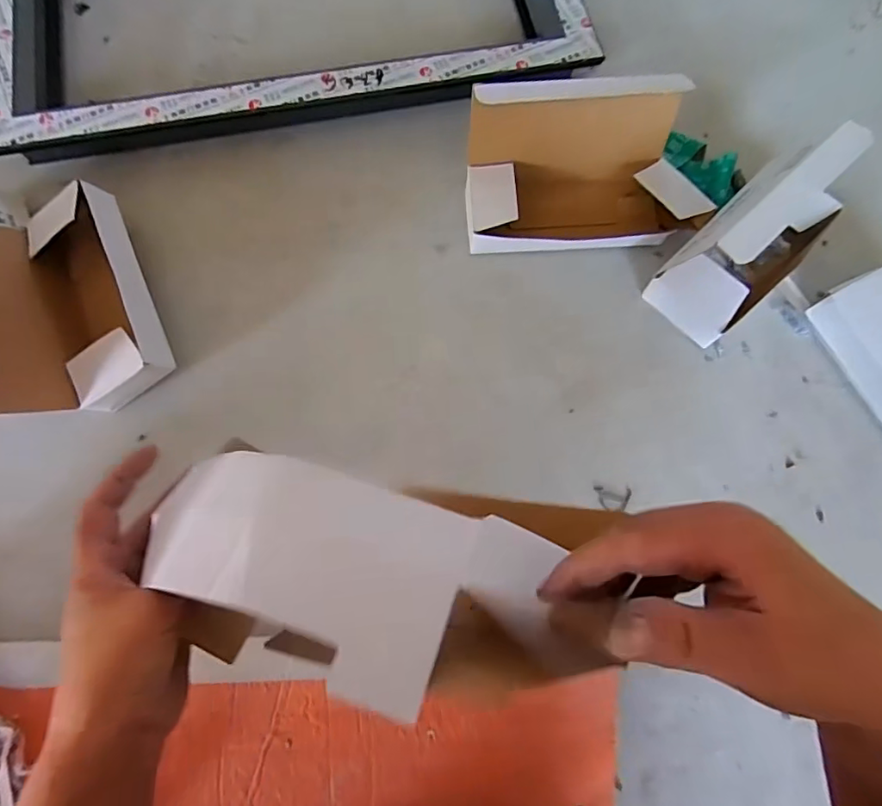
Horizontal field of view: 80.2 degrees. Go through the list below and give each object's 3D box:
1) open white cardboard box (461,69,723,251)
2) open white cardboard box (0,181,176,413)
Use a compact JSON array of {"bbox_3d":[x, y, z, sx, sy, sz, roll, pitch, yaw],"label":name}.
[{"bbox_3d":[0.166,-0.262,0.575,0.281,0.102,0.161,-3,73,-3],"label":"open white cardboard box"},{"bbox_3d":[-0.389,-0.107,0.511,0.174,0.114,0.243,-24,75,-9],"label":"open white cardboard box"}]

